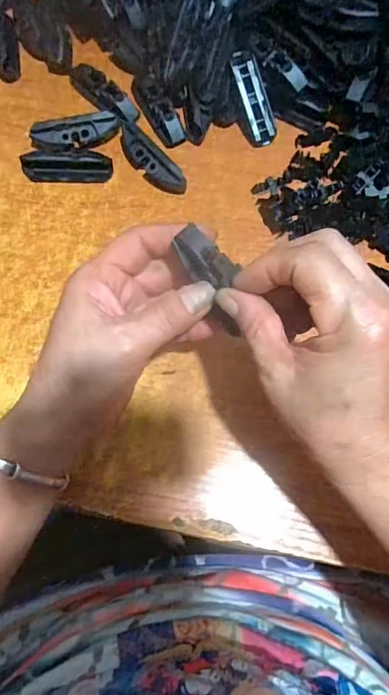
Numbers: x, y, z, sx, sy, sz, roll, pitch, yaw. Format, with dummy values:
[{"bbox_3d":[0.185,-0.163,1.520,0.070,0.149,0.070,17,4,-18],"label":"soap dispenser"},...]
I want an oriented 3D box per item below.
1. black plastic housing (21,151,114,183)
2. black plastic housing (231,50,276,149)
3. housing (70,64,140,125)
[{"bbox_3d":[-0.104,-0.148,0.393,0.071,0.017,0.020,2,76,2],"label":"black plastic housing"},{"bbox_3d":[0.049,-0.206,0.399,0.025,0.010,0.074,-19,102,-4],"label":"black plastic housing"},{"bbox_3d":[-0.076,-0.215,0.407,0.072,0.016,0.019,41,80,10],"label":"housing"}]

